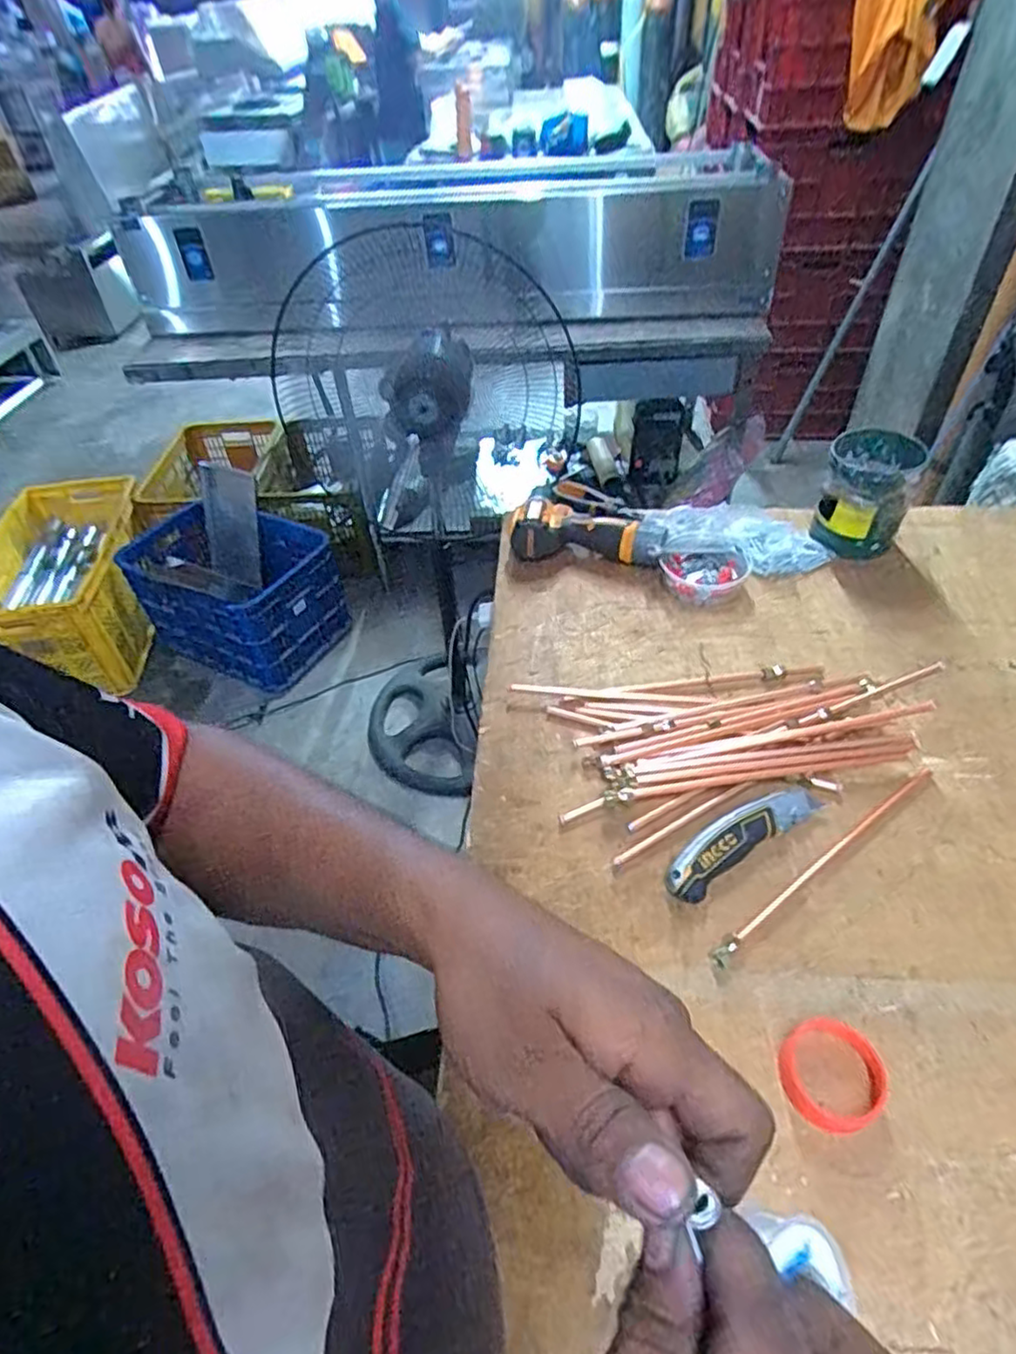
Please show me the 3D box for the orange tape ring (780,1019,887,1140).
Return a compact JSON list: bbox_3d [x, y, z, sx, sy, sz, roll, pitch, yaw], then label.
[{"bbox_3d":[0.229,0.282,0.486,0.064,0.027,0.069,-2,46,2],"label":"orange tape ring"}]

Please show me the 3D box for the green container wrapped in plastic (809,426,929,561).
[{"bbox_3d":[0.467,-0.240,0.897,0.105,0.123,0.110,16,50,18],"label":"green container wrapped in plastic"}]

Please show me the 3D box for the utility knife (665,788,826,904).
[{"bbox_3d":[0.210,0.143,0.617,0.170,0.023,0.041,-28,51,-21],"label":"utility knife"}]

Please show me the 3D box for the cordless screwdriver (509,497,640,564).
[{"bbox_3d":[0.090,-0.205,0.931,0.173,0.045,0.088,6,47,9],"label":"cordless screwdriver"}]

